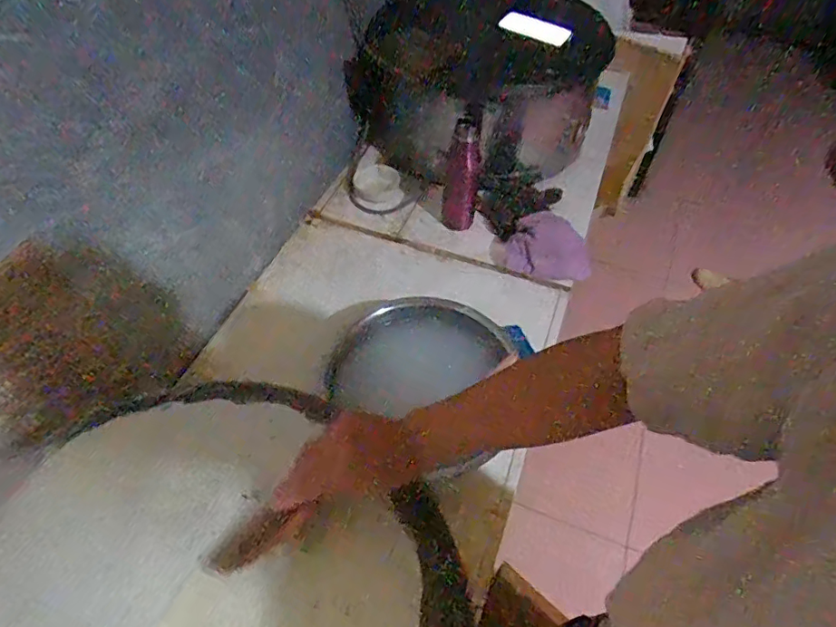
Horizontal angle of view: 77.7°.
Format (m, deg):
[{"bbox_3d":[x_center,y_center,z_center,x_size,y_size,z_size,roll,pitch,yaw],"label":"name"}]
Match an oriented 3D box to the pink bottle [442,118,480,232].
[{"bbox_3d":[0.090,-0.272,1.076,0.073,0.262,0.060,3,52,1],"label":"pink bottle"}]

